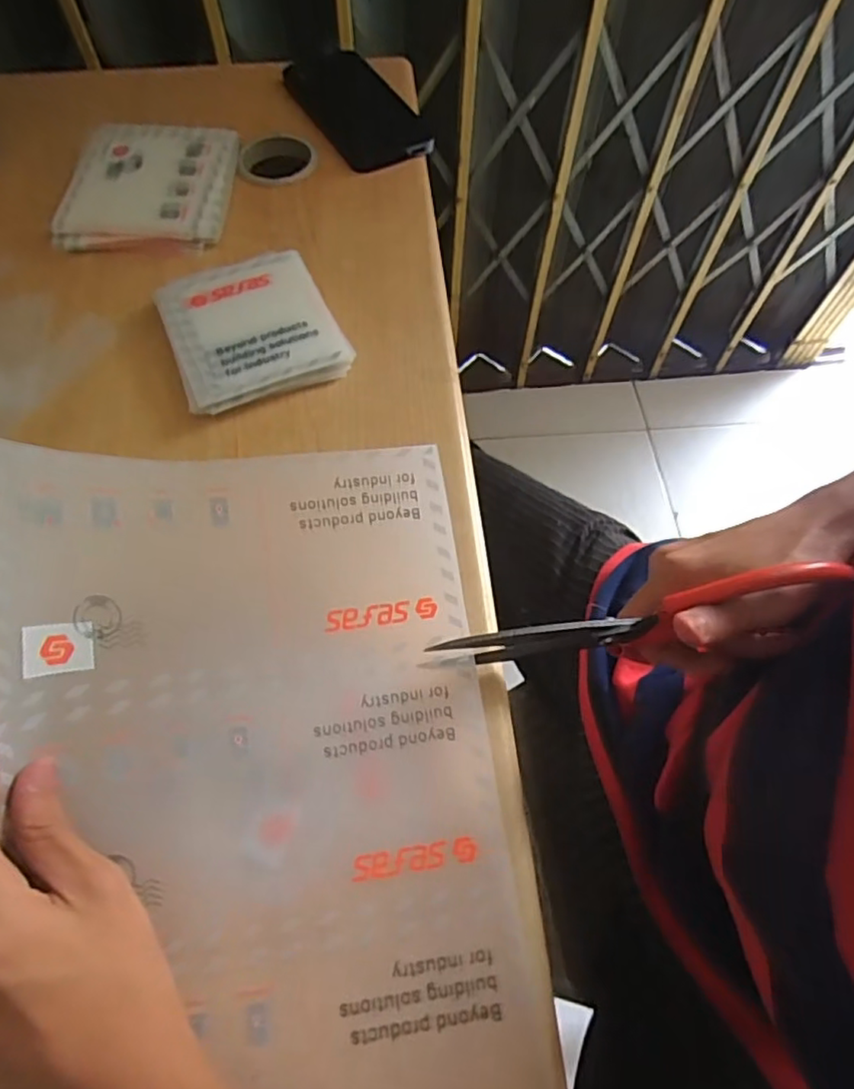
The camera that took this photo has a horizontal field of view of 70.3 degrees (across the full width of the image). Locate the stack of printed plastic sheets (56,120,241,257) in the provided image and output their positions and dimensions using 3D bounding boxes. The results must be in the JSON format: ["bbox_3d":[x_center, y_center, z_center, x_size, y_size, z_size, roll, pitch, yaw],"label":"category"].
[{"bbox_3d":[-0.214,-0.279,0.473,0.120,0.018,0.130,2,64,-2],"label":"stack of printed plastic sheets"}]

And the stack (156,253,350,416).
[{"bbox_3d":[-0.117,-0.143,0.403,0.105,0.015,0.115,-21,67,-12],"label":"stack"}]

